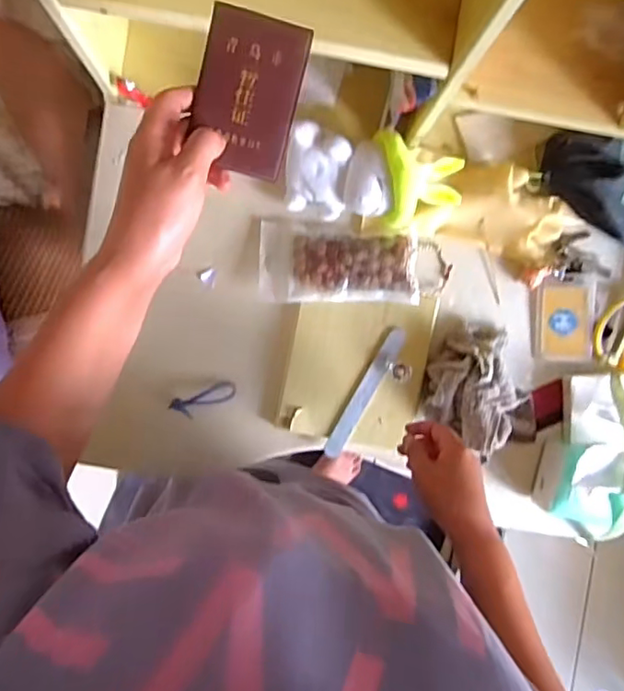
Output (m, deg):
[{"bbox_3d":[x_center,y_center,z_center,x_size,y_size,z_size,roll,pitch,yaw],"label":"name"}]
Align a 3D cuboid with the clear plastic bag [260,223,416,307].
[{"bbox_3d":[0.034,-0.097,0.706,0.192,0.021,0.093,5,91,-4],"label":"clear plastic bag"}]

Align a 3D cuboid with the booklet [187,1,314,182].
[{"bbox_3d":[-0.046,-0.178,0.412,0.070,0.006,0.105,14,100,-8],"label":"booklet"}]

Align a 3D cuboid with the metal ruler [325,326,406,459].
[{"bbox_3d":[0.065,0.058,0.709,0.021,0.005,0.176,29,91,8],"label":"metal ruler"}]

